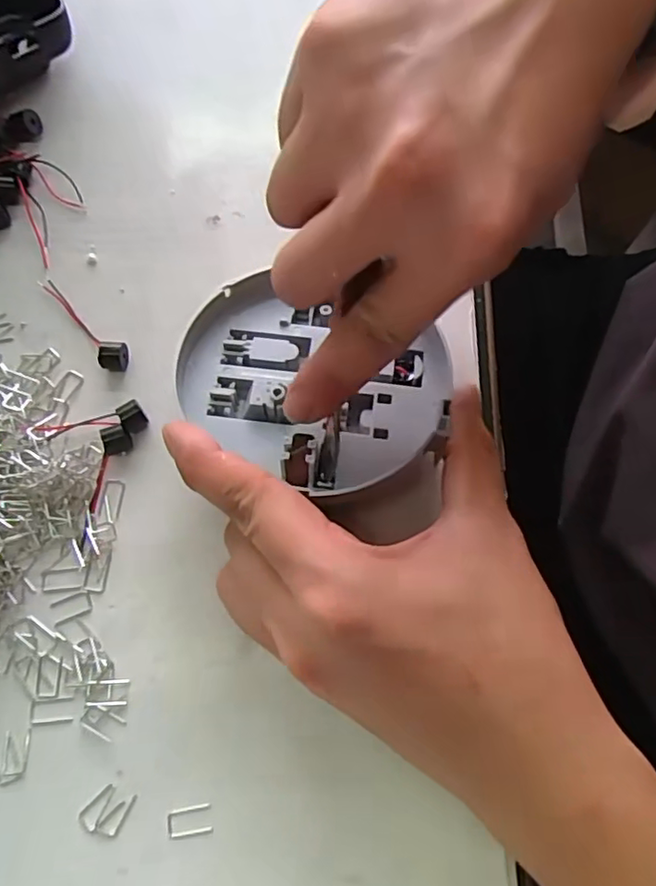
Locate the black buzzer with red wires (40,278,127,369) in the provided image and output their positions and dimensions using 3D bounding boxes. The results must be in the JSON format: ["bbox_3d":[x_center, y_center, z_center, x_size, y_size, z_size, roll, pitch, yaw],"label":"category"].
[{"bbox_3d":[-0.107,-0.054,0.265,0.013,0.010,0.057,-38,78,-11],"label":"black buzzer with red wires"}]

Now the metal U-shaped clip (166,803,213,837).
[{"bbox_3d":[-0.050,0.136,0.215,0.016,0.004,0.010,-10,67,-2],"label":"metal U-shaped clip"}]

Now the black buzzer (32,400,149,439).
[{"bbox_3d":[-0.099,-0.007,0.251,0.045,0.008,0.012,-14,75,-5],"label":"black buzzer"}]

